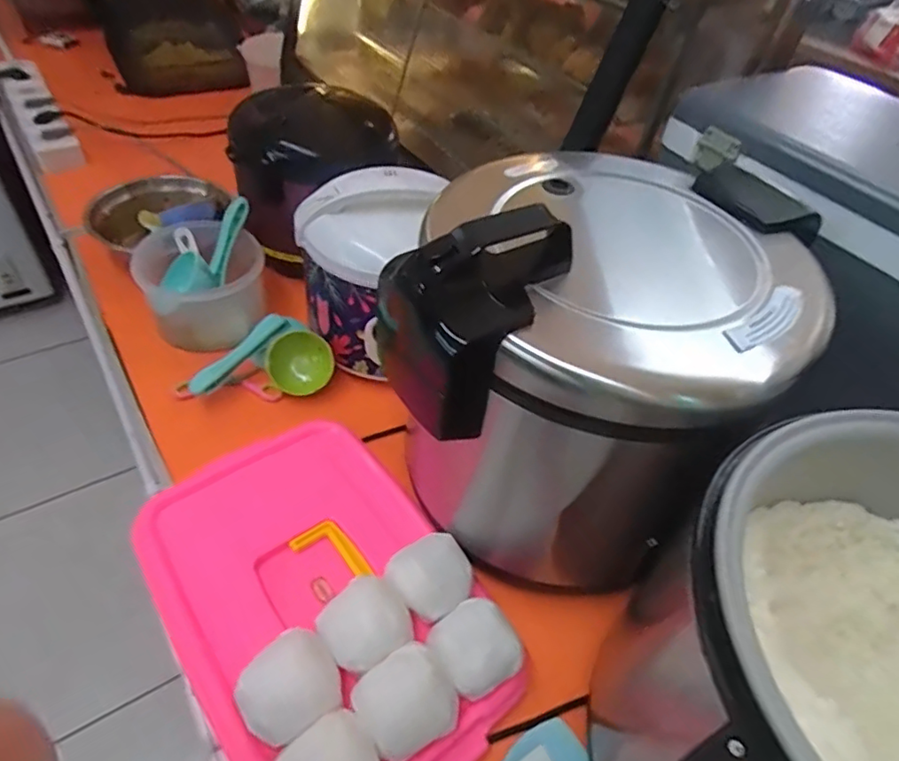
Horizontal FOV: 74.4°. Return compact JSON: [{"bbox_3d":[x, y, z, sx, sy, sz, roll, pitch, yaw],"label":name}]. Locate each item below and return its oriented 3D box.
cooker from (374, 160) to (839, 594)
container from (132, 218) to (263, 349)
[{"bbox_3d":[0.142,-0.013,0.631,0.359,0.383,0.334,12,46,5],"label":"cooker"},{"bbox_3d":[-0.368,-0.137,0.890,0.177,0.130,0.178,-11,49,-17],"label":"container"}]

